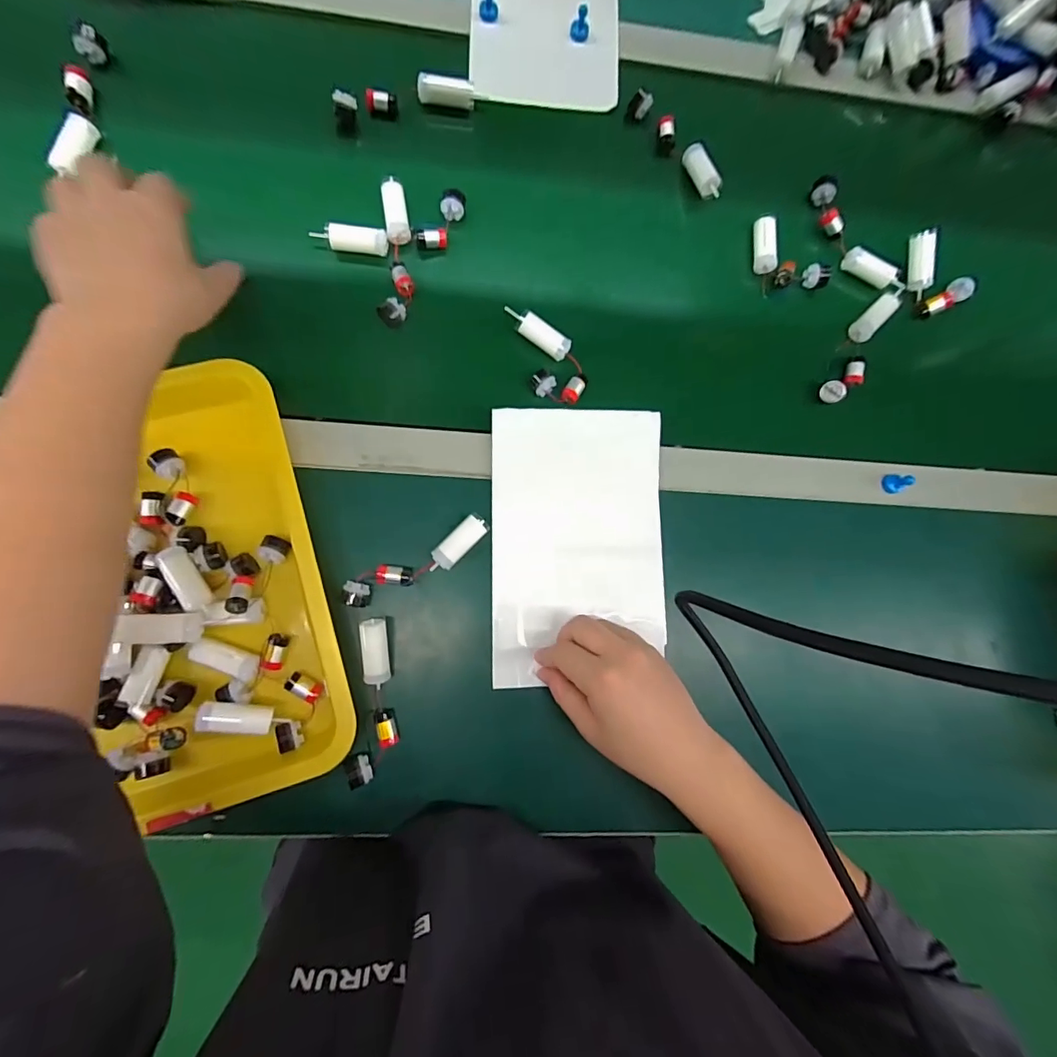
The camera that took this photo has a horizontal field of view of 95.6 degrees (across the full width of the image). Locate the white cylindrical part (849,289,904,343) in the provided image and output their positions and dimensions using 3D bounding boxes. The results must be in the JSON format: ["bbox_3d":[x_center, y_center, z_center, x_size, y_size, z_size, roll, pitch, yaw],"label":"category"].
[{"bbox_3d":[0.343,-0.211,0.471,0.018,0.023,0.063,45,88,1],"label":"white cylindrical part"}]

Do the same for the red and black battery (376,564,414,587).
[{"bbox_3d":[-0.110,0.039,0.397,0.030,0.017,0.016,5,87,0],"label":"red and black battery"}]

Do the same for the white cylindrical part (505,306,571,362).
[{"bbox_3d":[0.008,-0.177,0.429,0.065,0.014,0.019,33,88,1],"label":"white cylindrical part"}]

